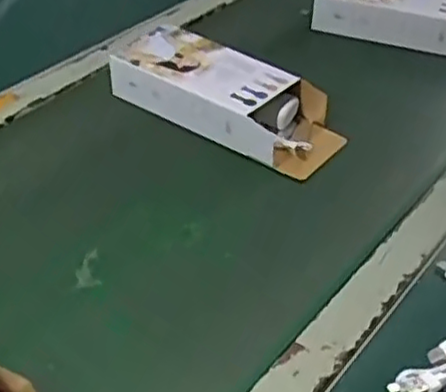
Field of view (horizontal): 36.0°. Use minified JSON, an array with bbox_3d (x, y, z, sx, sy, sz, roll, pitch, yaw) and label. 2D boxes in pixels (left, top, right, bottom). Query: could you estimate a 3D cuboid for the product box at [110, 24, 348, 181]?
[{"bbox_3d":[0.003,-0.112,0.741,0.249,0.059,0.108,25,45,26],"label":"product box"}]

